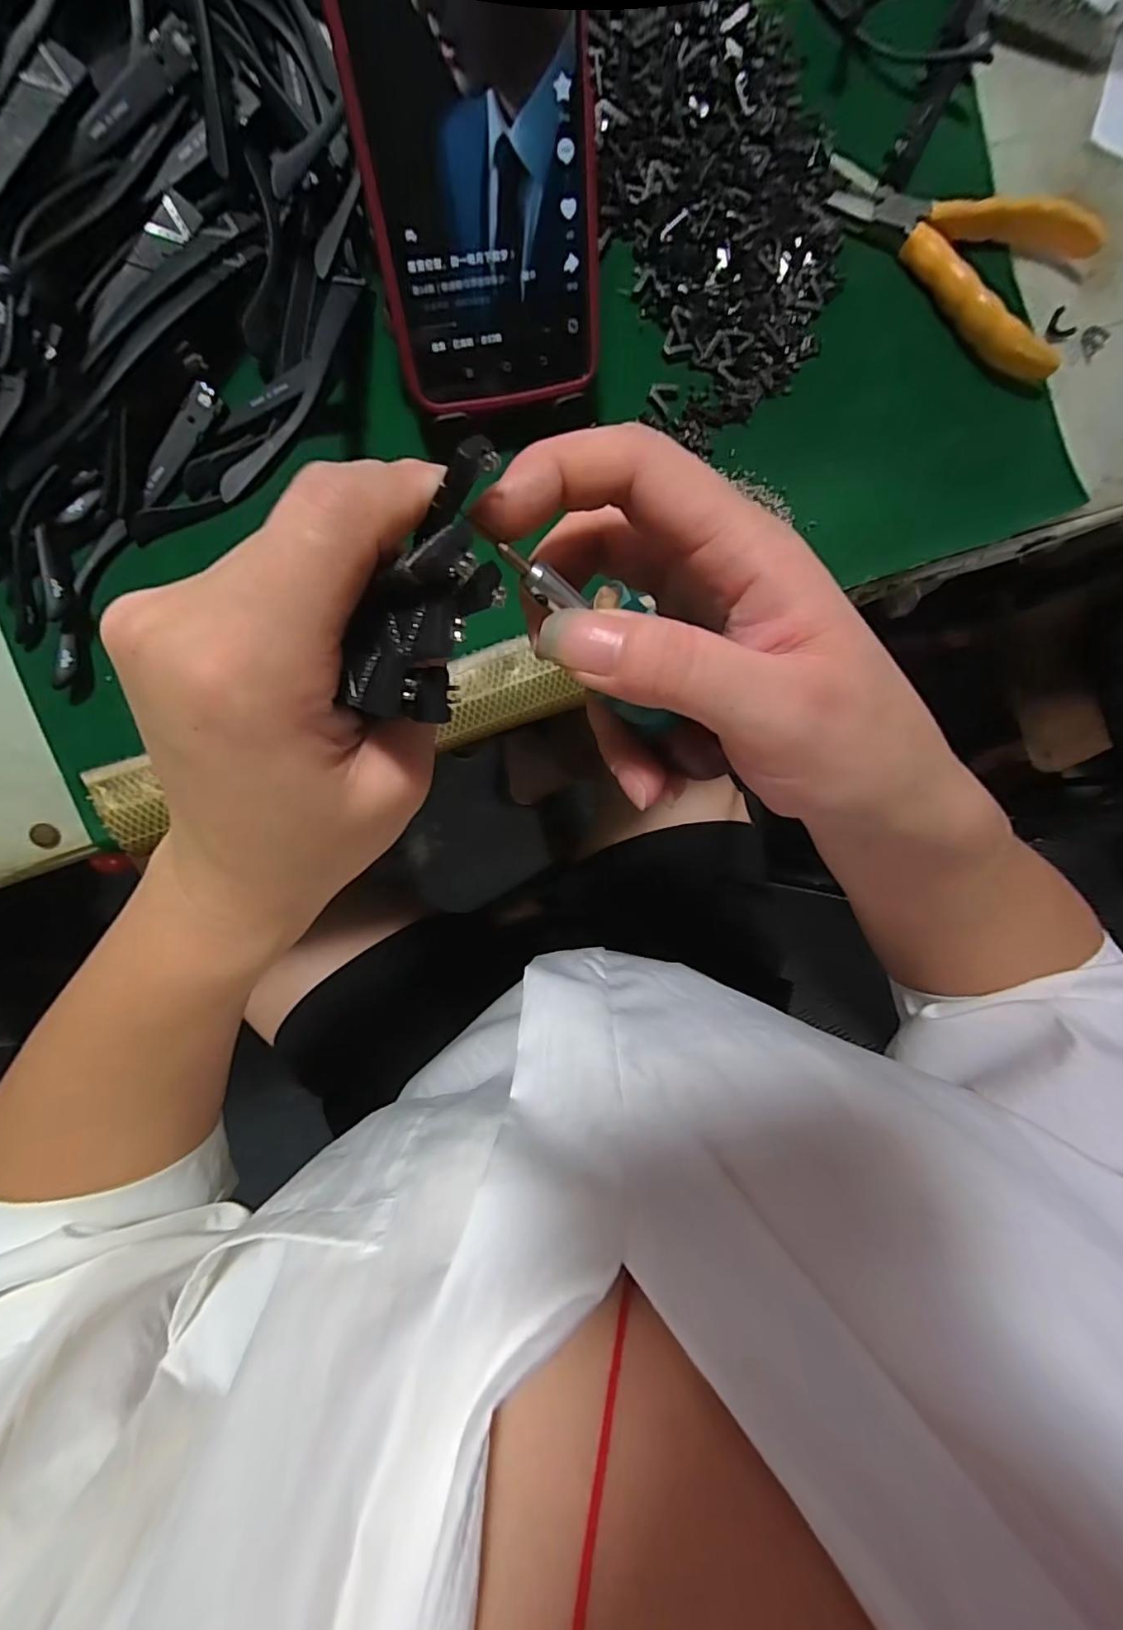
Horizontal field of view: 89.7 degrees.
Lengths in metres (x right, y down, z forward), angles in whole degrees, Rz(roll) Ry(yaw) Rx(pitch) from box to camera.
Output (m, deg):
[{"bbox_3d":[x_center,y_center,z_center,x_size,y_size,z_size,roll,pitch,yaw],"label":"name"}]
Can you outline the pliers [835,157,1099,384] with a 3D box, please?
[{"bbox_3d":[0.196,-0.282,0.281,0.138,0.021,0.073,20,89,-11],"label":"pliers"}]

